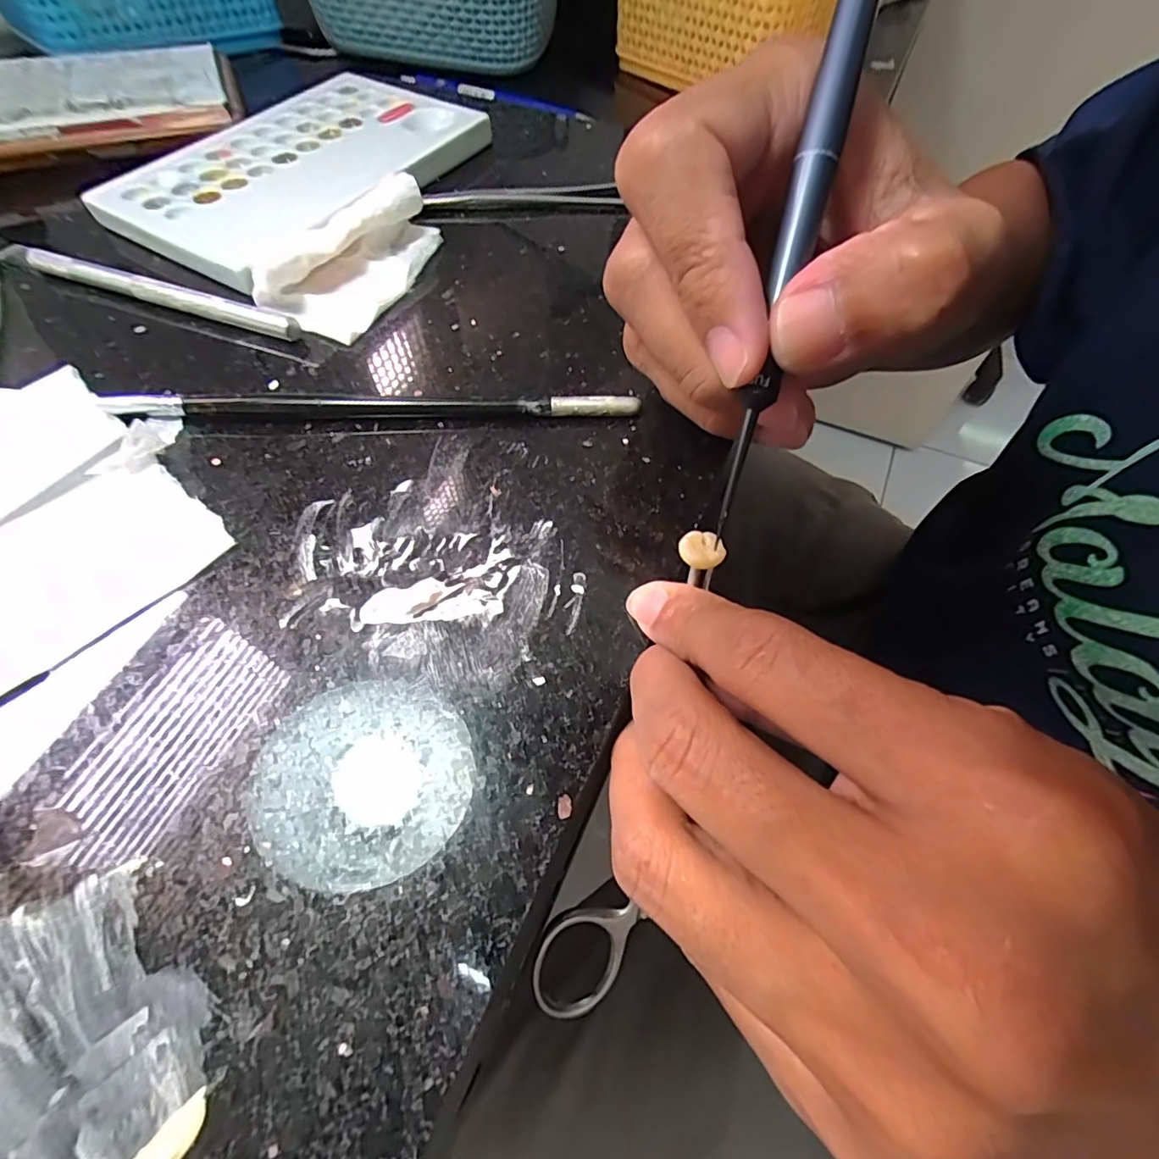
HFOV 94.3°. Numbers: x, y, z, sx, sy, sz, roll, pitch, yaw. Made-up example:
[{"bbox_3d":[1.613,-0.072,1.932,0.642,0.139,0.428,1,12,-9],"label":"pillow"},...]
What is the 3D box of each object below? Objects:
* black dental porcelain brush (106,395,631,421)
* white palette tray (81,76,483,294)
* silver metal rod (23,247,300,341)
[{"bbox_3d":[-0.064,-0.054,0.169,0.161,0.006,0.005,-1,60,-1],"label":"black dental porcelain brush"},{"bbox_3d":[-0.122,-0.186,0.240,0.097,0.012,0.152,28,63,15],"label":"white palette tray"},{"bbox_3d":[-0.154,-0.105,0.196,0.114,0.008,0.006,18,61,10],"label":"silver metal rod"}]

